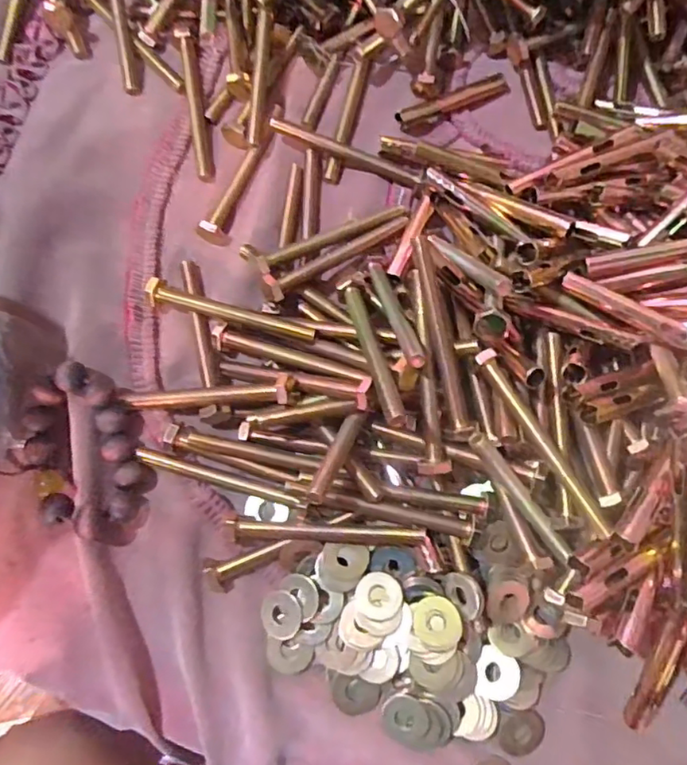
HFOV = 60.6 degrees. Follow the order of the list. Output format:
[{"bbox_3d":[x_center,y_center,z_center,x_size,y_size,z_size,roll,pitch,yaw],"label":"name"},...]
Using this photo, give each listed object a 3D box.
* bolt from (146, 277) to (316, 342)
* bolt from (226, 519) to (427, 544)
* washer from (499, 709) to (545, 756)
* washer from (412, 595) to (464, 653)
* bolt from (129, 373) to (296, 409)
[{"bbox_3d":[-0.065,-0.041,0.341,0.102,0.017,0.014,15,77,1],"label":"bolt"},{"bbox_3d":[-0.009,0.081,0.312,0.103,0.015,0.010,4,77,-2],"label":"bolt"},{"bbox_3d":[0.094,0.183,0.308,0.023,0.004,0.023,1,77,-2],"label":"washer"},{"bbox_3d":[0.050,0.126,0.307,0.025,0.004,0.025,35,78,5],"label":"washer"},{"bbox_3d":[-0.072,0.008,0.324,0.095,0.017,0.013,-5,78,15],"label":"bolt"}]

